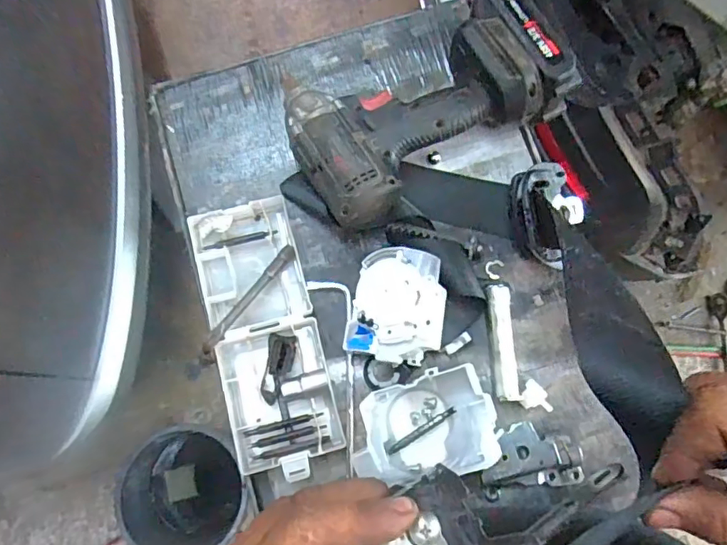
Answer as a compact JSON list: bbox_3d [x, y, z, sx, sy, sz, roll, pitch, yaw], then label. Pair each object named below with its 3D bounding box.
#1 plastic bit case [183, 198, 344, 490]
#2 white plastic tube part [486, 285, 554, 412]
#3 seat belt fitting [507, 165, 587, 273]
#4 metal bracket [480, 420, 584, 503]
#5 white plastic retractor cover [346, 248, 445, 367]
[{"bbox_3d":[-0.084,0.050,0.458,0.087,0.030,0.227,-15,78,-2],"label":"plastic bit case"},{"bbox_3d":[0.127,0.062,0.454,0.039,0.014,0.104,-7,77,0],"label":"white plastic tube part"},{"bbox_3d":[0.163,-0.049,0.466,0.069,0.041,0.088,-16,78,-2],"label":"seat belt fitting"},{"bbox_3d":[0.133,0.150,0.433,0.080,0.017,0.053,-12,78,-1],"label":"metal bracket"},{"bbox_3d":[0.029,0.026,0.443,0.075,0.023,0.091,11,78,4],"label":"white plastic retractor cover"}]

